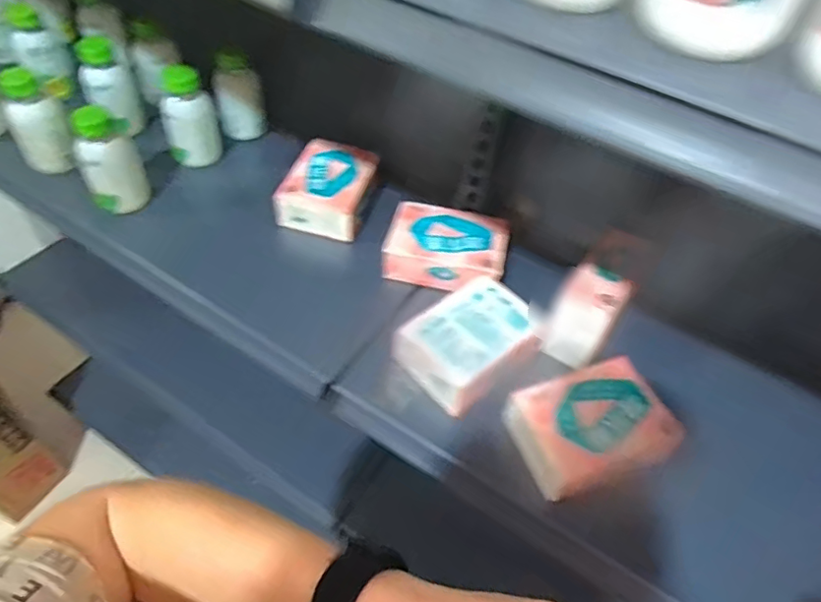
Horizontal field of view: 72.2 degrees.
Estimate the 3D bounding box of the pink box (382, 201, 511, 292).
[{"bbox_3d":[0.044,-0.062,0.667,0.137,0.049,0.088,13,51,6],"label":"pink box"}]

